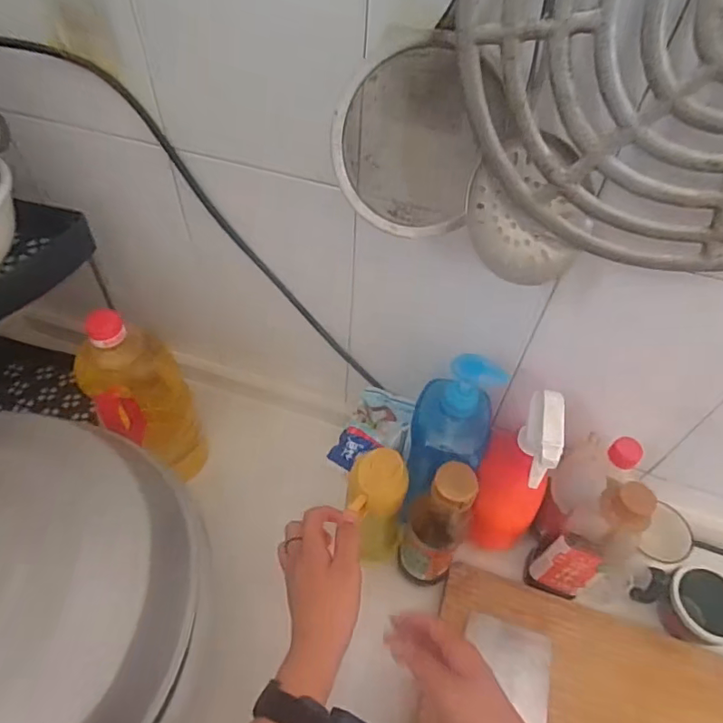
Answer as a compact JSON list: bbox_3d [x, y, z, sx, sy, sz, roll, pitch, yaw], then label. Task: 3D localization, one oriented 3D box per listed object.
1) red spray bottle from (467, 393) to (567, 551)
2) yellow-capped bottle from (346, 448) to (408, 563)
[{"bbox_3d":[0.181,0.118,0.582,0.069,0.218,0.111,17,53,9],"label":"red spray bottle"},{"bbox_3d":[0.020,0.176,0.613,0.059,0.197,0.057,-2,51,-2],"label":"yellow-capped bottle"}]

